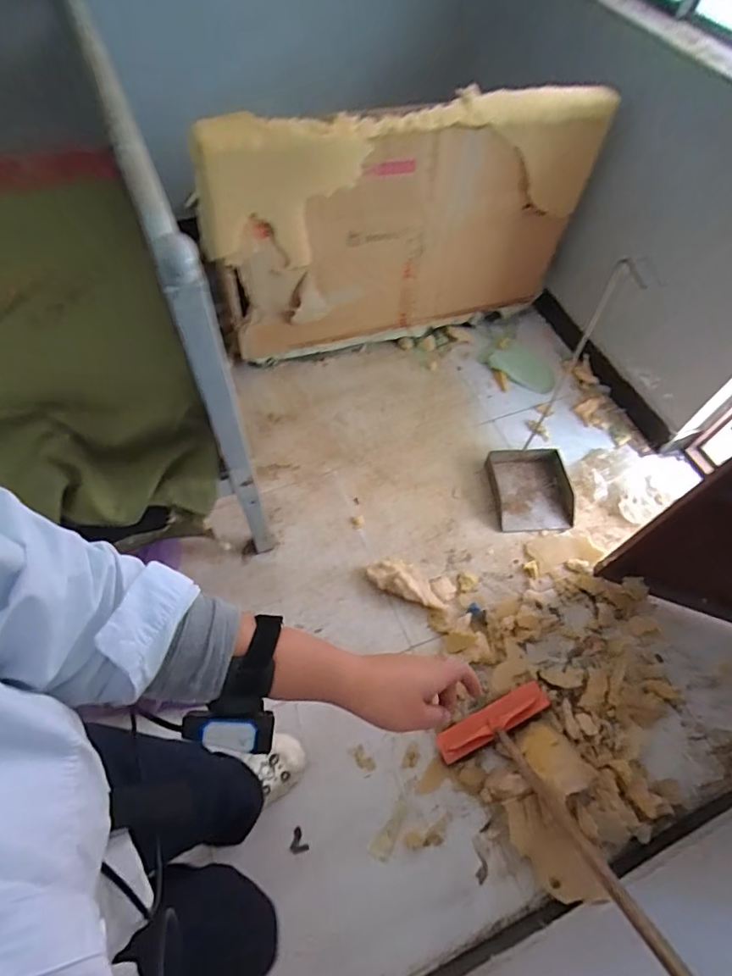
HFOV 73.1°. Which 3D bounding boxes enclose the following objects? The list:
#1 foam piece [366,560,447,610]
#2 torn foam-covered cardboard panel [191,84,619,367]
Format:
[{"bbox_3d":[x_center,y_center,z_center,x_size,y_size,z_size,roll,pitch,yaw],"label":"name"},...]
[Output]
[{"bbox_3d":[0.111,0.254,1.325,0.216,0.069,0.089,21,60,8],"label":"foam piece"},{"bbox_3d":[0.100,-0.777,1.515,1.151,0.653,0.179,-15,61,-13],"label":"torn foam-covered cardboard panel"}]

